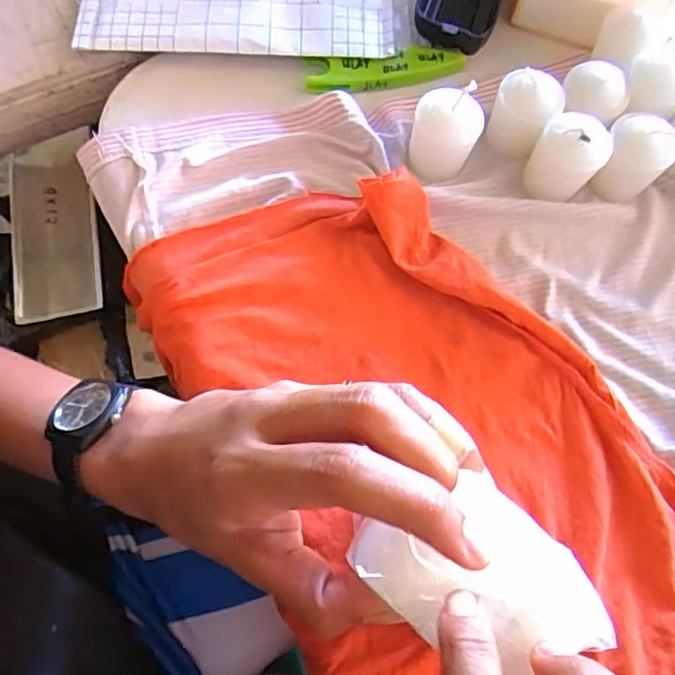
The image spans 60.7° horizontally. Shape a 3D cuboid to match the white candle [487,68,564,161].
[{"bbox_3d":[0.112,-0.135,0.347,0.036,0.040,0.031,26,72,7],"label":"white candle"}]

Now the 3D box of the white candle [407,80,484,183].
[{"bbox_3d":[0.062,-0.117,0.333,0.037,0.046,0.031,9,71,1],"label":"white candle"}]

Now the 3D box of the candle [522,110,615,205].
[{"bbox_3d":[0.135,-0.106,0.336,0.037,0.047,0.035,1,71,-2],"label":"candle"}]

